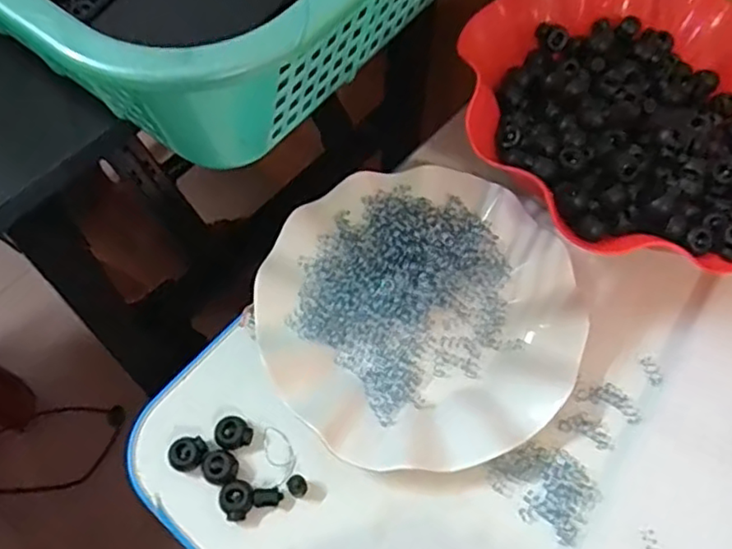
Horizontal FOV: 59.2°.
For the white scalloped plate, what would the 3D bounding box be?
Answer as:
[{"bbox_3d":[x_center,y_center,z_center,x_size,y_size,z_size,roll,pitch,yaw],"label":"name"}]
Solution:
[{"bbox_3d":[0.030,0.019,0.371,0.174,0.020,0.179,0,62,-1],"label":"white scalloped plate"}]

